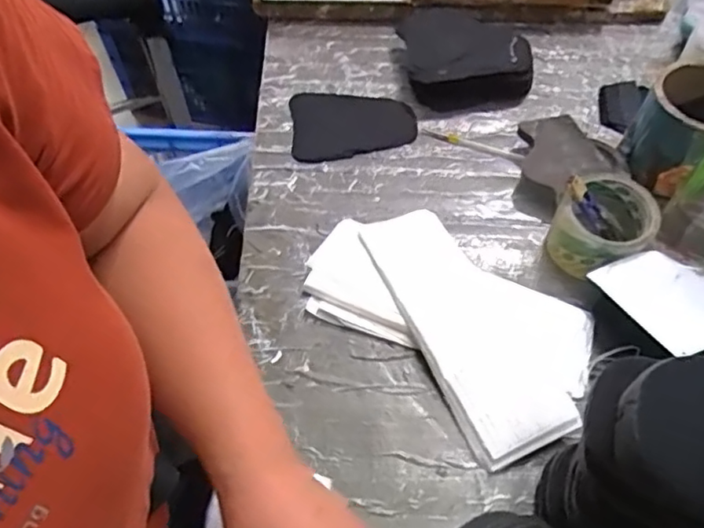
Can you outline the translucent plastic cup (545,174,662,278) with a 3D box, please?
[{"bbox_3d":[0.249,-0.039,0.607,0.086,0.064,0.094,-1,57,2],"label":"translucent plastic cup"}]

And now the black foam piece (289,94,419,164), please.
[{"bbox_3d":[0.001,-0.168,0.728,0.145,0.010,0.093,-5,56,-1],"label":"black foam piece"}]

